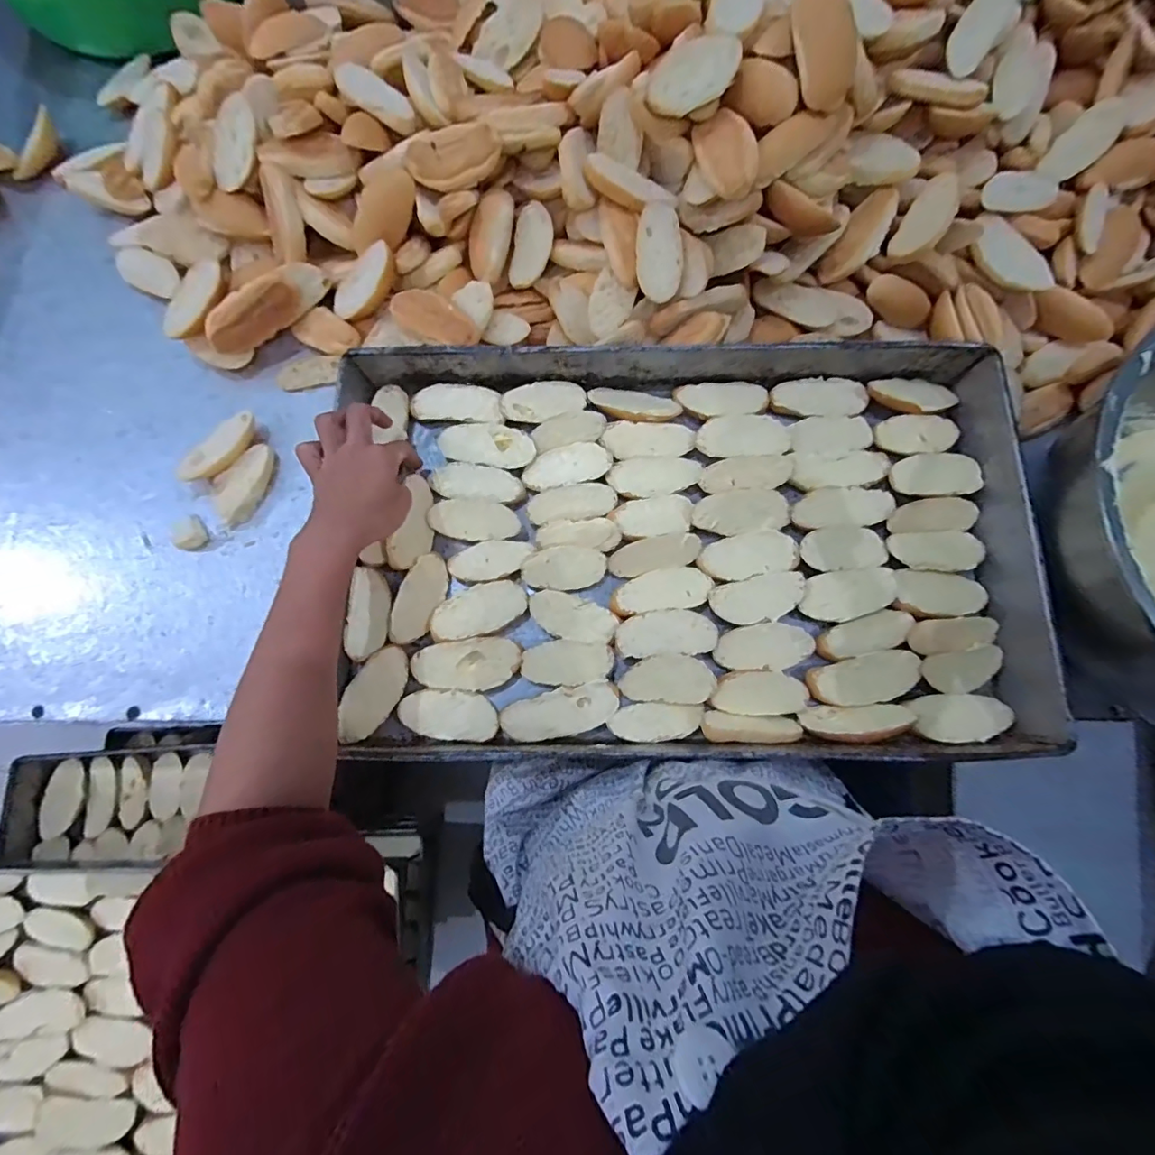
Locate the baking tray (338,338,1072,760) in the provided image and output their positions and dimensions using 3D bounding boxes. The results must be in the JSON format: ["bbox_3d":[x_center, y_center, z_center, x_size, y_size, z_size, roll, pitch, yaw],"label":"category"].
[{"bbox_3d":[0.094,-0.032,0.464,0.589,0.057,0.361,0,77,1],"label":"baking tray"}]

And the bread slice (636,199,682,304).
[{"bbox_3d":[0.075,-0.303,0.468,0.040,0.012,0.091,-2,95,1],"label":"bread slice"}]

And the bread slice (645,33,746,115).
[{"bbox_3d":[0.098,-0.424,0.429,0.080,0.018,0.044,-17,112,3],"label":"bread slice"}]

